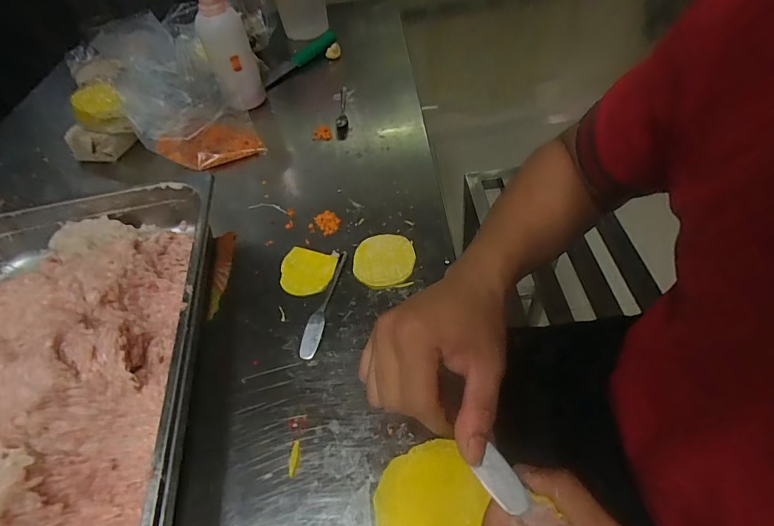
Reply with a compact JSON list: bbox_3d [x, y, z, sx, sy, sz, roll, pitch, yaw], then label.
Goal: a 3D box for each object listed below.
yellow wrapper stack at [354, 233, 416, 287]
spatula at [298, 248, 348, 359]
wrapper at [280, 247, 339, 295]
[{"bbox_3d":[-0.003,-0.004,0.494,0.069,0.005,0.078,-3,50,2],"label":"yellow wrapper stack"},{"bbox_3d":[-0.067,0.038,0.465,0.018,0.010,0.140,7,51,11],"label":"spatula"},{"bbox_3d":[-0.094,0.010,0.492,0.061,0.007,0.059,11,52,13],"label":"wrapper"}]

